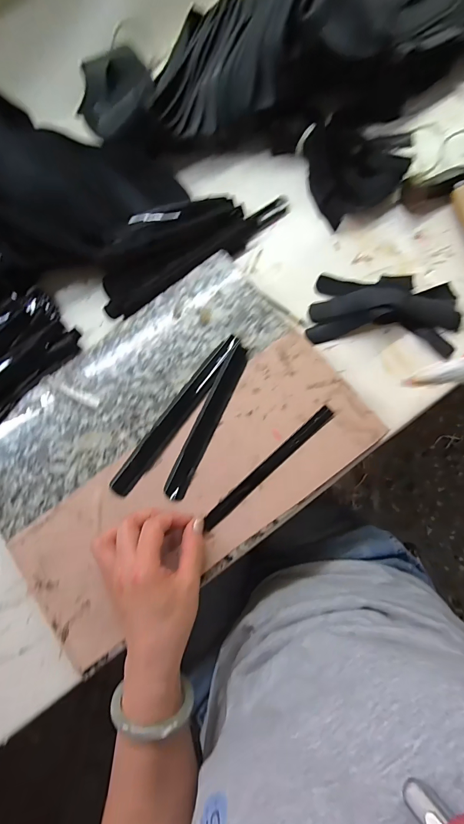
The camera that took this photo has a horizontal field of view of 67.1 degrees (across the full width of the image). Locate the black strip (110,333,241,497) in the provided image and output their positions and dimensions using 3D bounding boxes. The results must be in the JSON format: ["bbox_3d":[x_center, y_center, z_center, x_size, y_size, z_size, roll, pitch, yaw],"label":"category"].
[{"bbox_3d":[-0.057,0.002,0.371,0.026,0.006,0.199,36,83,12],"label":"black strip"}]

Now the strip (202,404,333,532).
[{"bbox_3d":[0.037,0.055,0.354,0.168,0.006,0.015,-43,82,-4],"label":"strip"}]

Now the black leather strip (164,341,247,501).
[{"bbox_3d":[-0.025,0.008,0.365,0.023,0.009,0.173,24,82,9],"label":"black leather strip"}]

